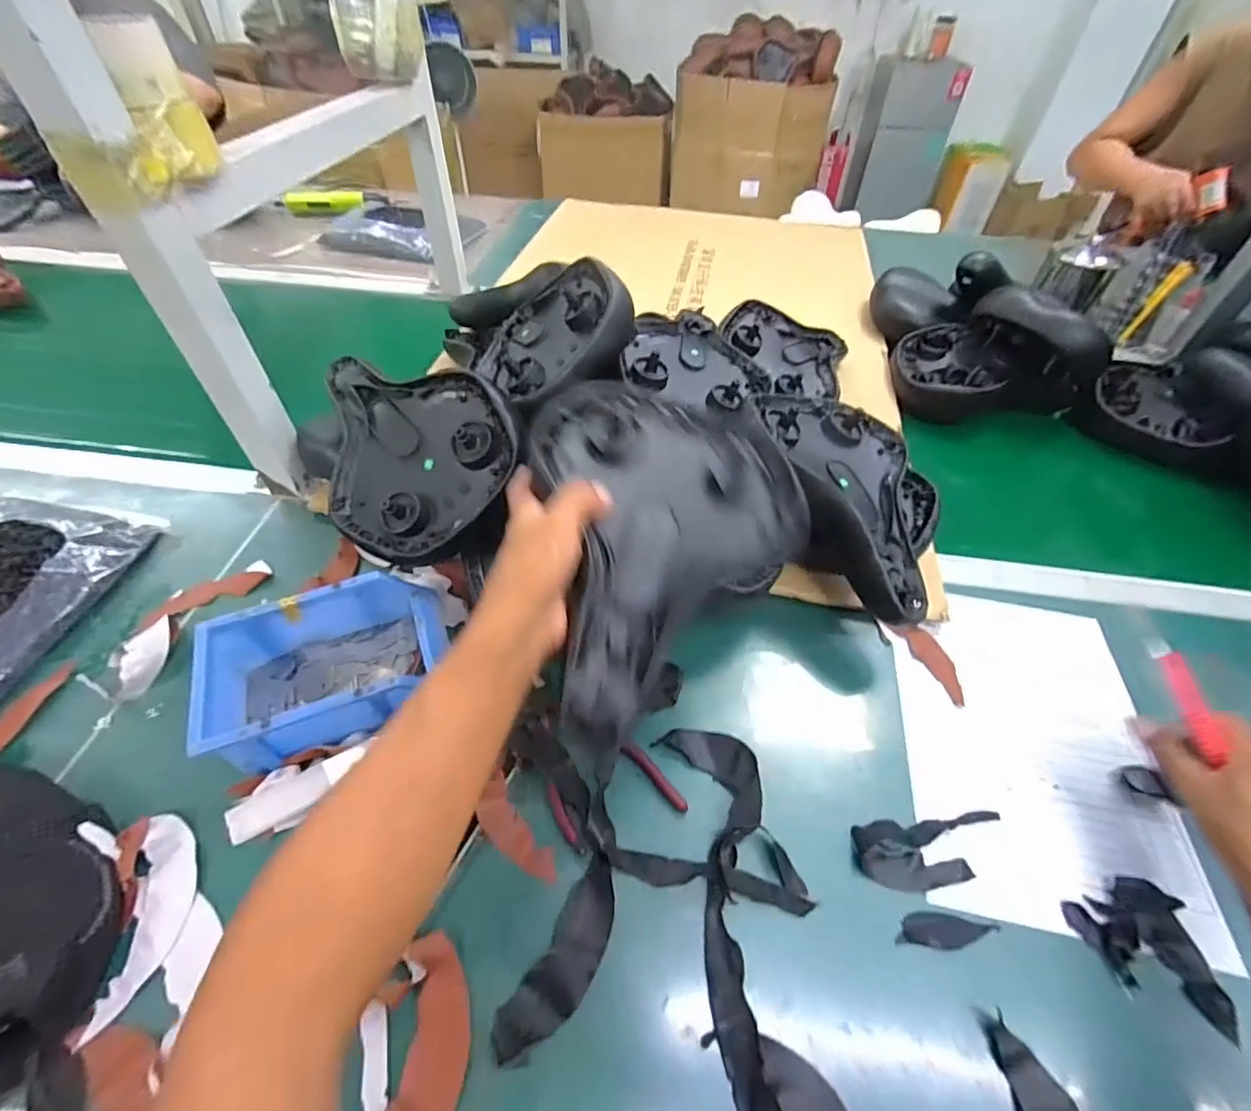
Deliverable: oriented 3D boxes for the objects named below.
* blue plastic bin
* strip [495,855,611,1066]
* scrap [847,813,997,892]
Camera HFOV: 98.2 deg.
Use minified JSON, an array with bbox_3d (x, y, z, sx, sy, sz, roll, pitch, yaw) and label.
[{"bbox_3d":[-0.240,0.095,0.447,0.172,0.074,0.120,-17,52,-17],"label":"blue plastic bin"},{"bbox_3d":[-0.039,0.263,0.354,0.039,0.012,0.118,26,56,23],"label":"strip"},{"bbox_3d":[0.226,0.222,0.407,0.110,0.011,0.047,-2,49,-4],"label":"scrap"}]

